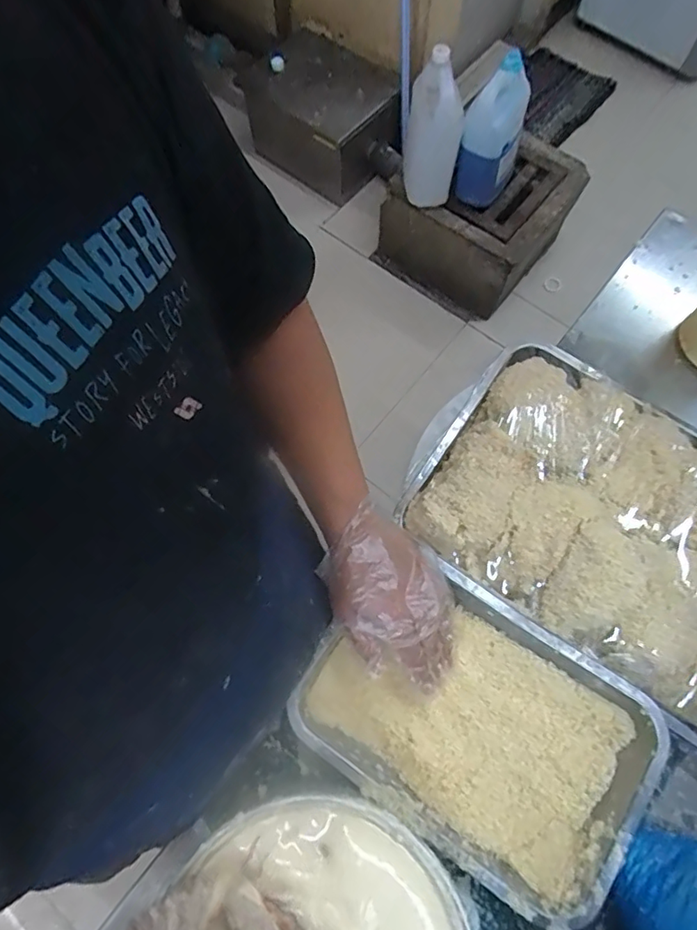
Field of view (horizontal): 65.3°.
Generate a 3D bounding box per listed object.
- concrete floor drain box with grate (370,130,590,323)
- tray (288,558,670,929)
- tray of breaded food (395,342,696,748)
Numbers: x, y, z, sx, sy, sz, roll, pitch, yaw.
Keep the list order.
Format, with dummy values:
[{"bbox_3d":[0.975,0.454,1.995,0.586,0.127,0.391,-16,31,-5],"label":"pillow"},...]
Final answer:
[{"bbox_3d":[0.374,-0.723,1.616,0.463,0.346,0.400,41,75,14],"label":"concrete floor drain box with grate"},{"bbox_3d":[0.115,0.237,0.508,0.298,0.046,0.206,32,73,11],"label":"tray"},{"bbox_3d":[0.268,0.054,0.534,0.376,0.058,0.267,33,73,11],"label":"tray of breaded food"}]

